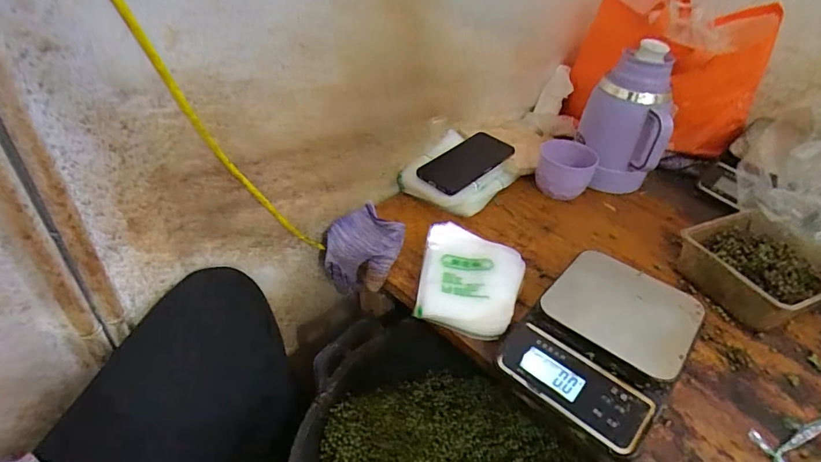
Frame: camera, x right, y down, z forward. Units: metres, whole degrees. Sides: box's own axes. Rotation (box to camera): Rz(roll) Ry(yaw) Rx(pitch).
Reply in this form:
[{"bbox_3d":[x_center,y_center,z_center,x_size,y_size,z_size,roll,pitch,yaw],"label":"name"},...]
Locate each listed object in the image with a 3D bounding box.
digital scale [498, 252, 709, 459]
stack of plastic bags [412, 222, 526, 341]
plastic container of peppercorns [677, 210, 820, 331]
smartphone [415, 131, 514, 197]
[{"bbox_3d":[0.210,0.118,0.486,0.151,0.055,0.206,34,48,31],"label":"digital scale"},{"bbox_3d":[0.072,0.059,0.562,0.128,0.041,0.158,17,41,14],"label":"stack of plastic bags"},{"bbox_3d":[0.468,0.050,0.594,0.172,0.059,0.159,-15,43,-22],"label":"plastic container of peppercorns"},{"bbox_3d":[0.088,-0.114,0.720,0.079,0.015,0.182,36,50,26],"label":"smartphone"}]

